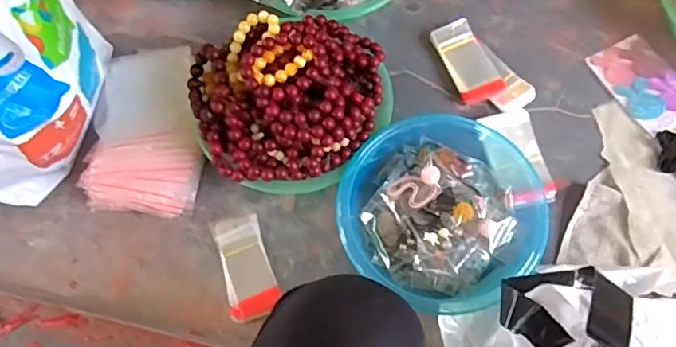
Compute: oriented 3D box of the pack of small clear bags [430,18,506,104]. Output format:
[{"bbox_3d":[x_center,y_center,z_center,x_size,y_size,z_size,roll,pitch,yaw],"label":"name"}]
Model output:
[{"bbox_3d":[0.173,-0.151,0.742,0.056,0.018,0.115,-20,67,-7],"label":"pack of small clear bags"}]

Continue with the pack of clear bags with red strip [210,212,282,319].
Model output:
[{"bbox_3d":[-0.110,0.110,0.666,0.059,0.012,0.122,-16,66,-5],"label":"pack of clear bags with red strip"}]

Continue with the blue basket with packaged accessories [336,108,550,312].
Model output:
[{"bbox_3d":[0.125,0.029,0.640,0.224,0.061,0.242,21,69,12],"label":"blue basket with packaged accessories"}]

